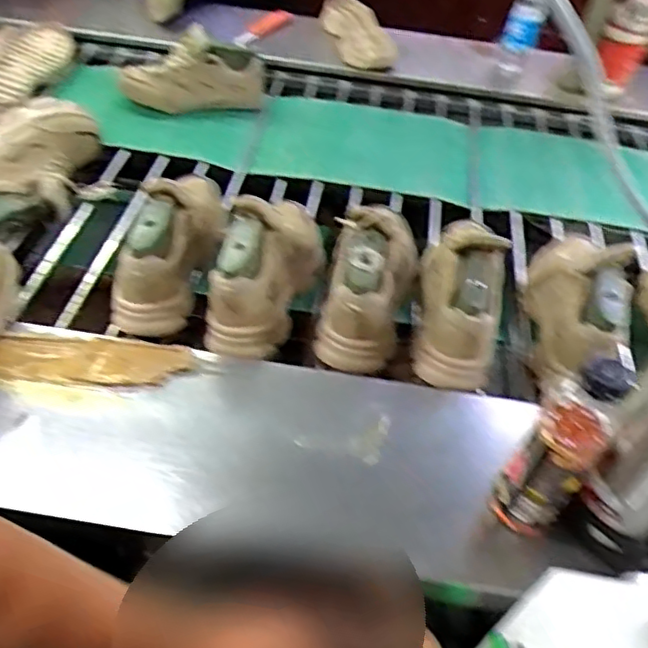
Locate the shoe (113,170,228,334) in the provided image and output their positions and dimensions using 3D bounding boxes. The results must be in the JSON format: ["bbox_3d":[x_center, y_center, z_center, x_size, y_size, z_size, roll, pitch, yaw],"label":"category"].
[{"bbox_3d":[-0.191,-0.123,0.847,0.084,0.135,0.276,15,50,9],"label":"shoe"}]

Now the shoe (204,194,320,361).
[{"bbox_3d":[-0.073,-0.082,0.831,0.108,0.121,0.243,11,49,5],"label":"shoe"}]

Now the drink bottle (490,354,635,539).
[{"bbox_3d":[0.225,0.121,0.600,0.069,0.229,0.075,36,56,24],"label":"drink bottle"}]

